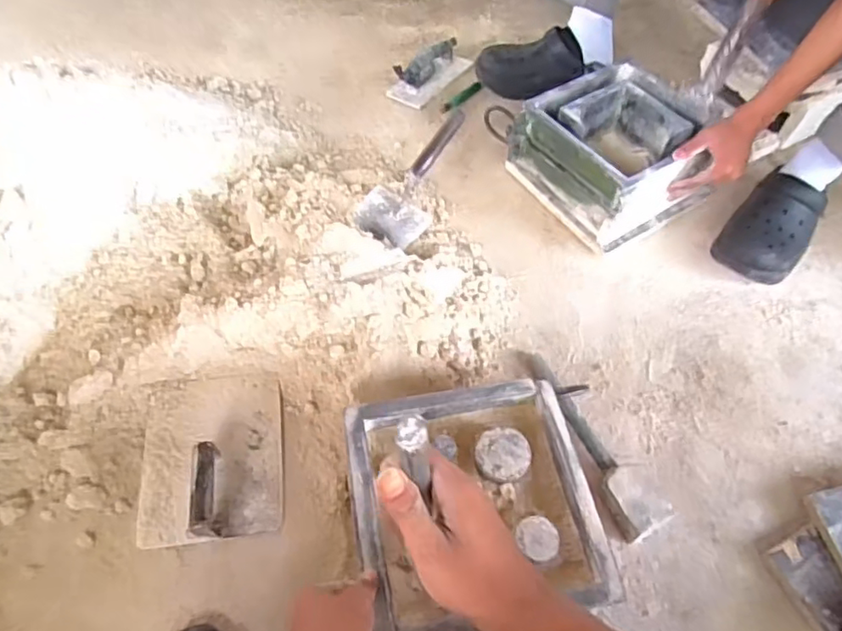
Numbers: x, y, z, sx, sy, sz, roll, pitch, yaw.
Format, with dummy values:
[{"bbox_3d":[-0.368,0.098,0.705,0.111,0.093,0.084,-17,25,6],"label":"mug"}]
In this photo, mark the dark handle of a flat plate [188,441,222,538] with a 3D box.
[{"bbox_3d":[-0.248,0.204,0.707,0.025,0.051,0.104,-2,54,-5],"label":"dark handle of a flat plate"}]

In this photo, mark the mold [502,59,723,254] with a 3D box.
[{"bbox_3d":[0.302,-0.259,0.973,0.230,0.151,0.257,-31,63,-19],"label":"mold"}]

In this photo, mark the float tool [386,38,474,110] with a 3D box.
[{"bbox_3d":[0.021,-0.479,1.187,0.086,0.065,0.172,39,64,21],"label":"float tool"}]

